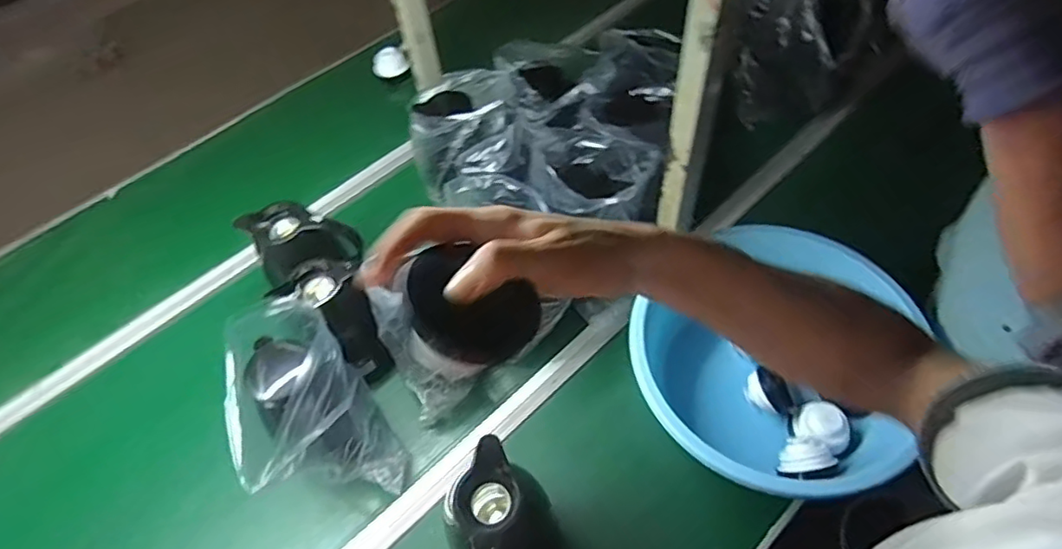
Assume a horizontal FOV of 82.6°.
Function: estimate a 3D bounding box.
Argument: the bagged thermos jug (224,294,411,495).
[{"bbox_3d":[-0.276,0.167,0.759,0.137,0.236,0.206,-31,58,-16],"label":"bagged thermos jug"}]

